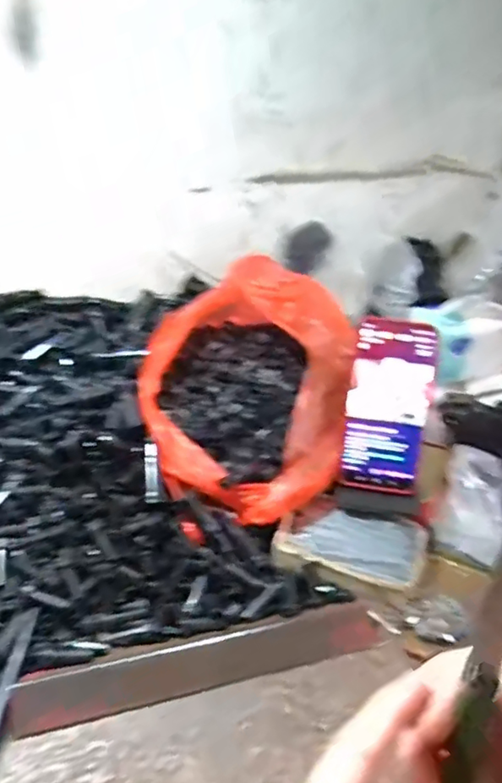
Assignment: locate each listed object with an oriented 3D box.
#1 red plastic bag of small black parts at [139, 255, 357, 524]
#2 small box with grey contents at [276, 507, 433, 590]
[{"bbox_3d":[-0.004,-0.015,0.607,0.232,0.142,0.226,28,42,35],"label":"red plastic bag of small black parts"},{"bbox_3d":[0.094,0.146,0.558,0.134,0.024,0.078,11,34,15],"label":"small box with grey contents"}]

